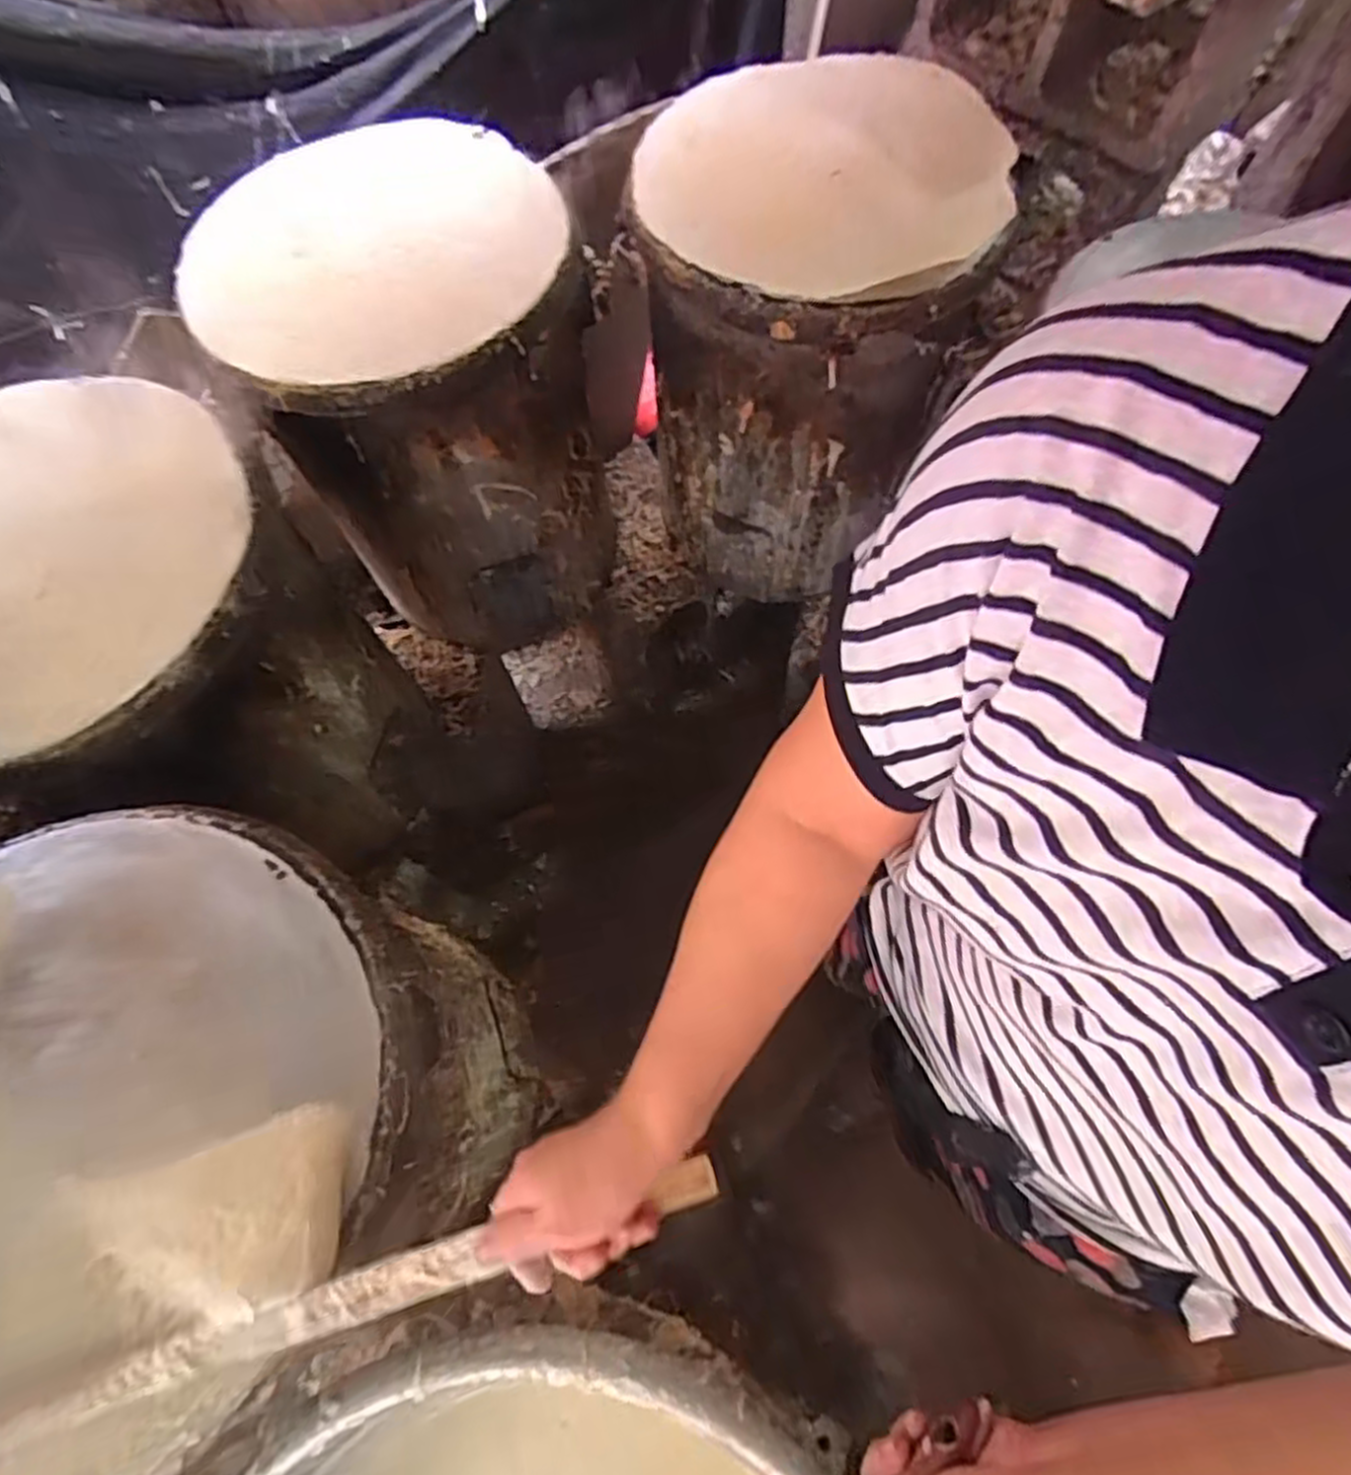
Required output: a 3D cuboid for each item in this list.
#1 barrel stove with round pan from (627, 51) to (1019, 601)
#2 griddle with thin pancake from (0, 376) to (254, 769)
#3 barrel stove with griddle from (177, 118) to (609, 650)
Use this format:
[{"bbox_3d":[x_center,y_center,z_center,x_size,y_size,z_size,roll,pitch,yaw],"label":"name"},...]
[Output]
[{"bbox_3d":[0.146,-0.477,0.973,0.361,0.469,0.372,7,67,4],"label":"barrel stove with round pan"},{"bbox_3d":[-0.525,-0.147,0.603,0.340,0.022,0.341,-13,67,-4],"label":"griddle with thin pancake"},{"bbox_3d":[-0.286,-0.386,0.946,0.330,0.470,0.341,-26,68,-9],"label":"barrel stove with griddle"}]

